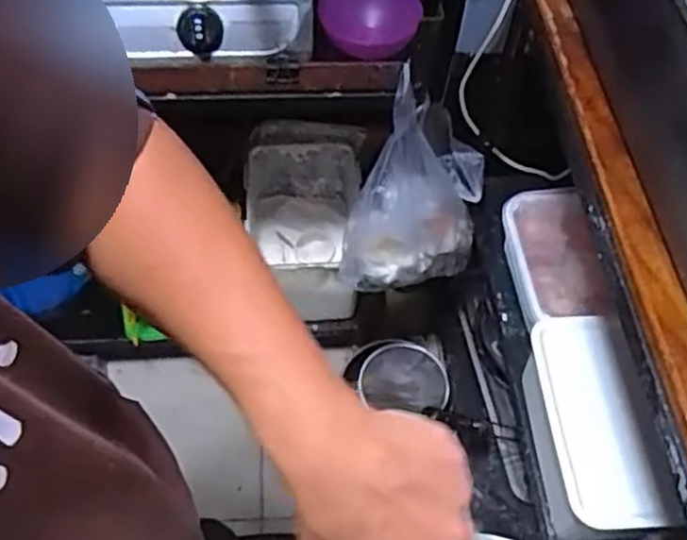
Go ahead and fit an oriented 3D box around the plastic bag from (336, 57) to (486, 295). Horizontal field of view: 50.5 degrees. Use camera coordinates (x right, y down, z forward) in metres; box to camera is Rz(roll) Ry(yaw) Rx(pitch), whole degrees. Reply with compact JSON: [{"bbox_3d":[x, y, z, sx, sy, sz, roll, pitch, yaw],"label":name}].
[{"bbox_3d":[0.112,-0.115,1.089,0.228,0.357,0.125,-31,64,-22],"label":"plastic bag"}]

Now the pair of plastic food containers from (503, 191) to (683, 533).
[{"bbox_3d":[0.320,0.104,0.977,0.145,0.096,0.494,-1,56,-5],"label":"pair of plastic food containers"}]

